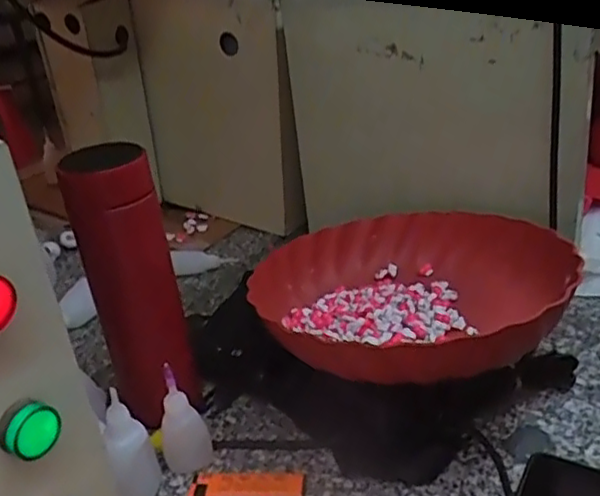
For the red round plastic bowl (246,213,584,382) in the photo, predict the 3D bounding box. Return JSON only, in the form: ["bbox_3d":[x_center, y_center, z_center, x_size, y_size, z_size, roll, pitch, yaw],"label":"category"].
[{"bbox_3d":[0.083,0.038,0.527,0.236,0.079,0.239,-5,27,3],"label":"red round plastic bowl"}]

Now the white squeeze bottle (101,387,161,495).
[{"bbox_3d":[-0.119,0.143,0.462,0.031,0.084,0.027,-12,27,-15],"label":"white squeeze bottle"}]

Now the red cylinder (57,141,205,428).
[{"bbox_3d":[-0.125,0.035,0.503,0.061,0.228,0.051,-23,31,-32],"label":"red cylinder"}]

